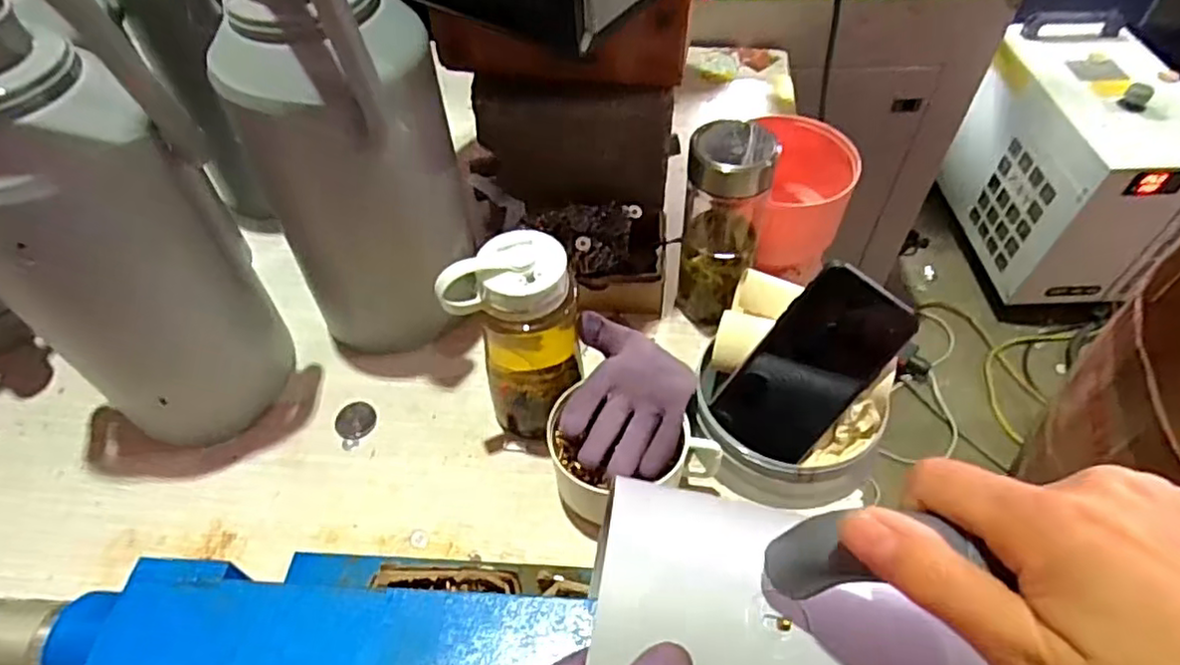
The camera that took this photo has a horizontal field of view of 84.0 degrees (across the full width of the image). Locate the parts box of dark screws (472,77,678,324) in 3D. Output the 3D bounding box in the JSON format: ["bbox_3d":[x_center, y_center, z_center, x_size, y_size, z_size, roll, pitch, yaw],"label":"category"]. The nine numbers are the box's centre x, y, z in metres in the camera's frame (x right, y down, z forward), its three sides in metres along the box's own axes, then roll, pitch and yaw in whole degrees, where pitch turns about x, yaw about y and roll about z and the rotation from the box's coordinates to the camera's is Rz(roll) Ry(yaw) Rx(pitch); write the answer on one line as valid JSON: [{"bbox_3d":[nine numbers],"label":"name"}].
[{"bbox_3d":[-0.029,-0.125,0.642,0.208,0.171,0.130,4,52,5],"label":"parts box of dark screws"}]

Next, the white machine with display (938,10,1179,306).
[{"bbox_3d":[1.062,-0.372,1.467,0.292,0.393,0.512,-5,52,-2],"label":"white machine with display"}]

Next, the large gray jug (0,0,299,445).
[{"bbox_3d":[-0.360,-0.082,0.471,0.129,0.420,0.147,23,56,18],"label":"large gray jug"}]

